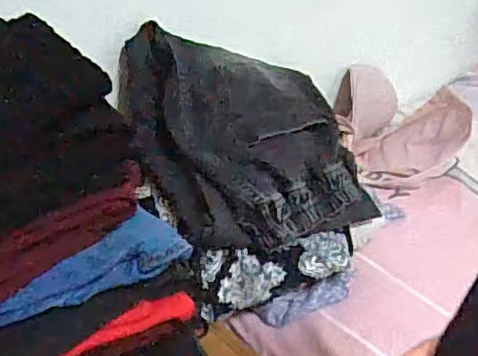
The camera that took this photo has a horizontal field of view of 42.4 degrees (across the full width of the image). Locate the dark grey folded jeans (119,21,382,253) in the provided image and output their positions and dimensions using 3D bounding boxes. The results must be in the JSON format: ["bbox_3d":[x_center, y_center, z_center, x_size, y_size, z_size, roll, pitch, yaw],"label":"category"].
[{"bbox_3d":[0.006,-0.067,0.760,0.270,0.172,0.272,-11,37,-6],"label":"dark grey folded jeans"}]

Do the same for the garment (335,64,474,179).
[{"bbox_3d":[0.259,-0.087,0.986,0.212,0.102,0.163,6,39,16],"label":"garment"}]

